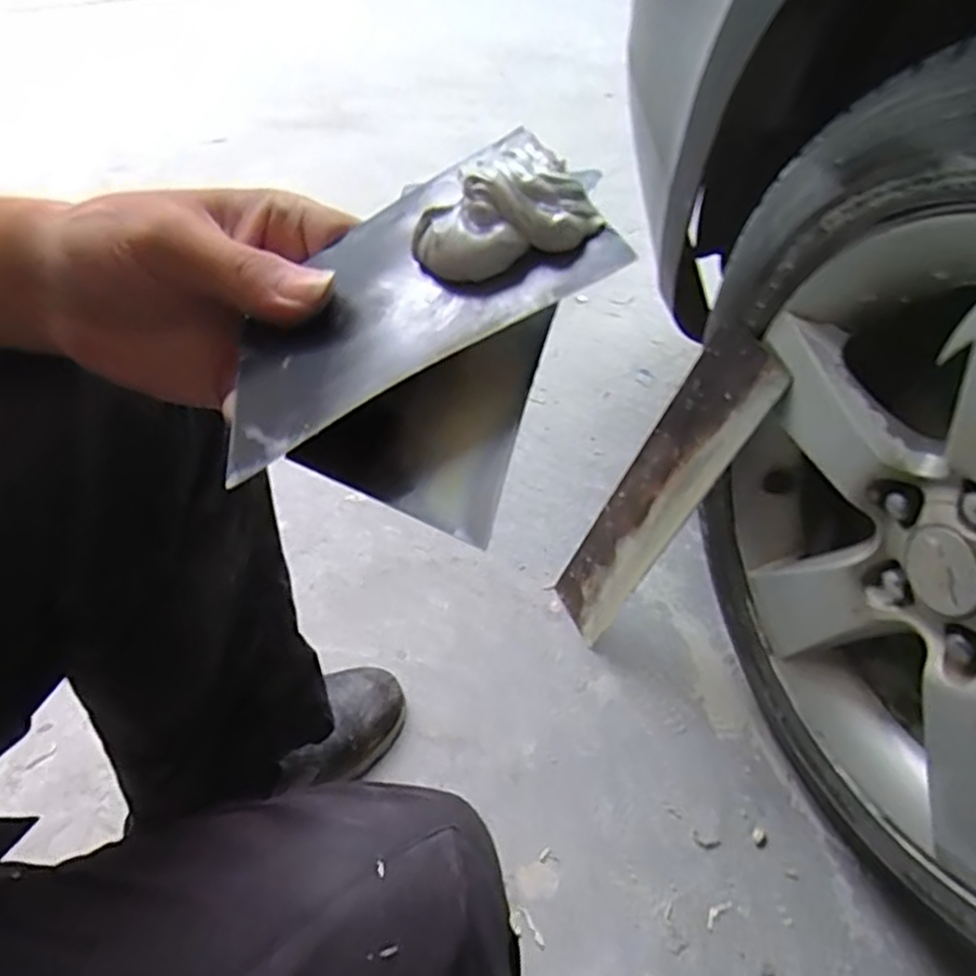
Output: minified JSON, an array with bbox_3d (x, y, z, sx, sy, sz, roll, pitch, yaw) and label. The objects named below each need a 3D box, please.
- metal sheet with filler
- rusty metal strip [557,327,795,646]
[{"bbox_3d":[-0.029,-0.062,0.212,0.121,0.018,0.075,-29,57,9],"label":"metal sheet with filler"},{"bbox_3d":[0.157,0.011,0.685,0.012,0.360,0.085,-5,47,-33],"label":"rusty metal strip"}]

